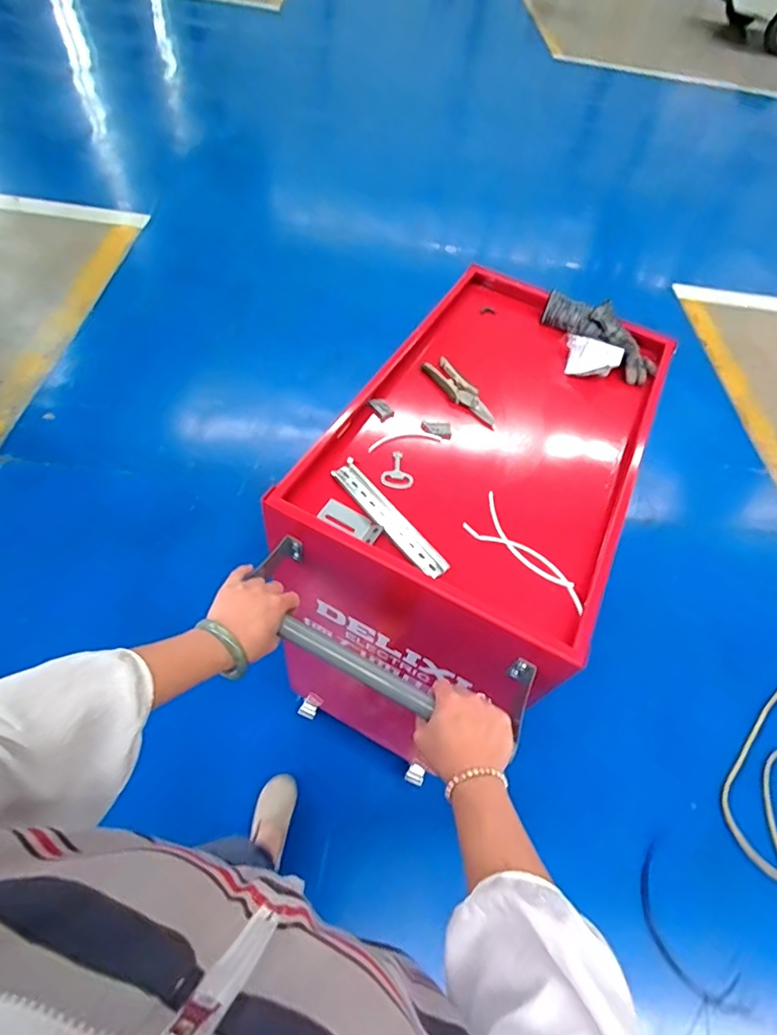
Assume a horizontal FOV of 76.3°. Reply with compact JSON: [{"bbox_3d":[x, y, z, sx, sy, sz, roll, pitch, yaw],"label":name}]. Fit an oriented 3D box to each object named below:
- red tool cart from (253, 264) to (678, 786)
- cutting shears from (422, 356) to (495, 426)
[{"bbox_3d":[0.157,0.045,1.072,0.412,0.784,0.683,27,59,13],"label":"red tool cart"},{"bbox_3d":[0.122,-0.209,0.814,0.045,0.014,0.153,-29,67,-24],"label":"cutting shears"}]

